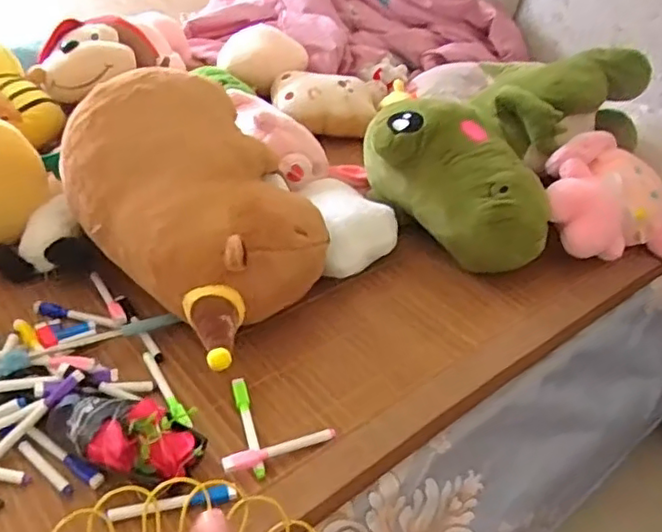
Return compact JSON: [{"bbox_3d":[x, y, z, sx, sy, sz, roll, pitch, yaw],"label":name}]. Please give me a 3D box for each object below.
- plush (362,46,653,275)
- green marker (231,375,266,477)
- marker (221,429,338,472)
[{"bbox_3d":[0.259,-0.191,0.906,0.268,0.172,0.396,34,47,28],"label":"plush"},{"bbox_3d":[-0.079,0.154,0.608,0.014,0.015,0.107,-8,42,-17],"label":"green marker"},{"bbox_3d":[-0.046,0.172,0.585,0.111,0.020,0.015,-12,43,-21],"label":"marker"}]

